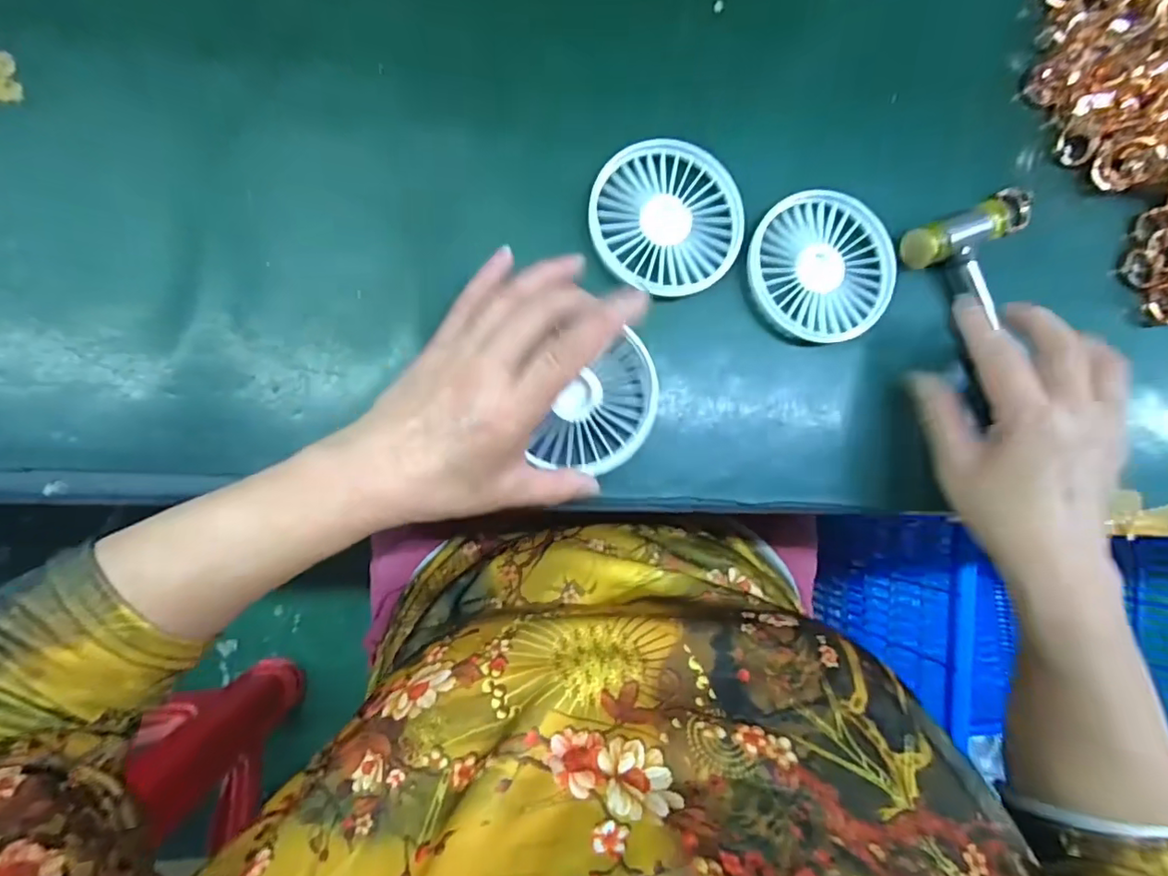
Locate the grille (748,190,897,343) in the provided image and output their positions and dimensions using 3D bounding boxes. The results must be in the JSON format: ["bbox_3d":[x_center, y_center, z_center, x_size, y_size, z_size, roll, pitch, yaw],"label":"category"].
[{"bbox_3d":[0.141,-0.101,0.337,0.086,0.011,0.085,0,88,-8],"label":"grille"}]

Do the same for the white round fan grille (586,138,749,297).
[{"bbox_3d":[0.048,-0.126,0.327,0.086,0.012,0.086,0,88,-8],"label":"white round fan grille"}]

